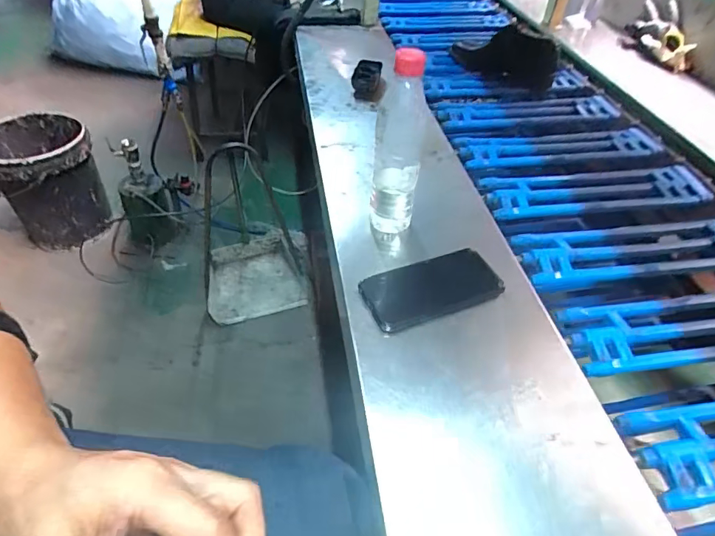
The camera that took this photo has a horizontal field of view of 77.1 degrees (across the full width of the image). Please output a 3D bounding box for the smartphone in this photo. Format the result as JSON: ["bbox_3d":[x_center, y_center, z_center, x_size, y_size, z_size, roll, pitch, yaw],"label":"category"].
[{"bbox_3d":[0.090,0.023,0.547,0.170,0.011,0.087,-16,48,-18],"label":"smartphone"}]

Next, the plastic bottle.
[{"bbox_3d":[0.047,-0.122,0.567,0.061,0.267,0.061,4,45,2],"label":"plastic bottle"}]

